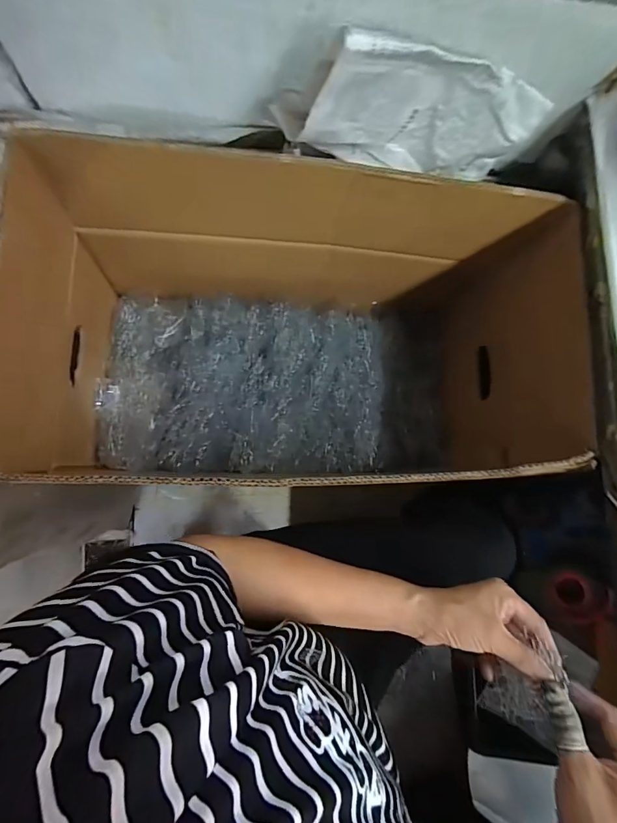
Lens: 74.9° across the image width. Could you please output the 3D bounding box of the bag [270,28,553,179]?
[{"bbox_3d":[0.111,-0.306,0.424,0.265,0.135,0.046,-9,81,-26],"label":"bag"}]

